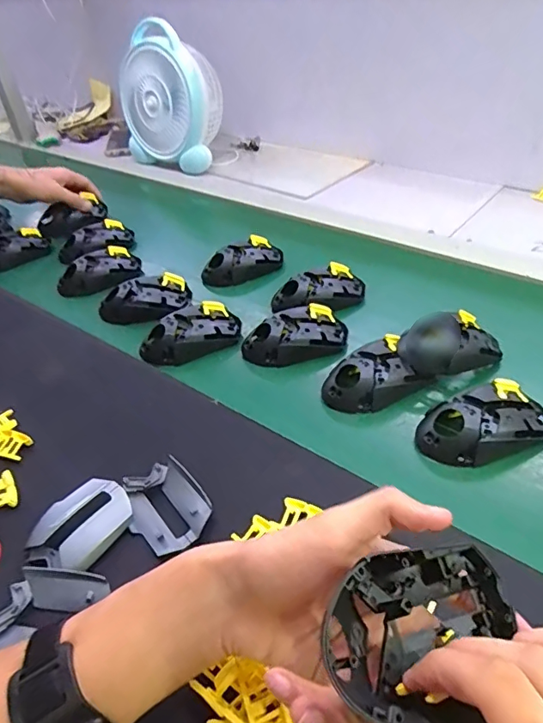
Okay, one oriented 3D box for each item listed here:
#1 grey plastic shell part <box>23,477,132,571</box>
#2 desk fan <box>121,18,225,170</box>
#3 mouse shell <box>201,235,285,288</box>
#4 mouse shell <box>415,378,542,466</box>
[{"bbox_3d":[-0.151,0.132,0.398,0.059,0.021,0.079,20,48,26],"label":"grey plastic shell part"},{"bbox_3d":[-0.203,-0.525,1.014,0.208,0.230,0.106,27,51,30],"label":"desk fan"},{"bbox_3d":[-0.039,-0.140,0.704,0.115,0.040,0.059,-29,47,-24],"label":"mouse shell"},{"bbox_3d":[0.186,0.052,0.445,0.116,0.035,0.071,-20,44,-16],"label":"mouse shell"}]

